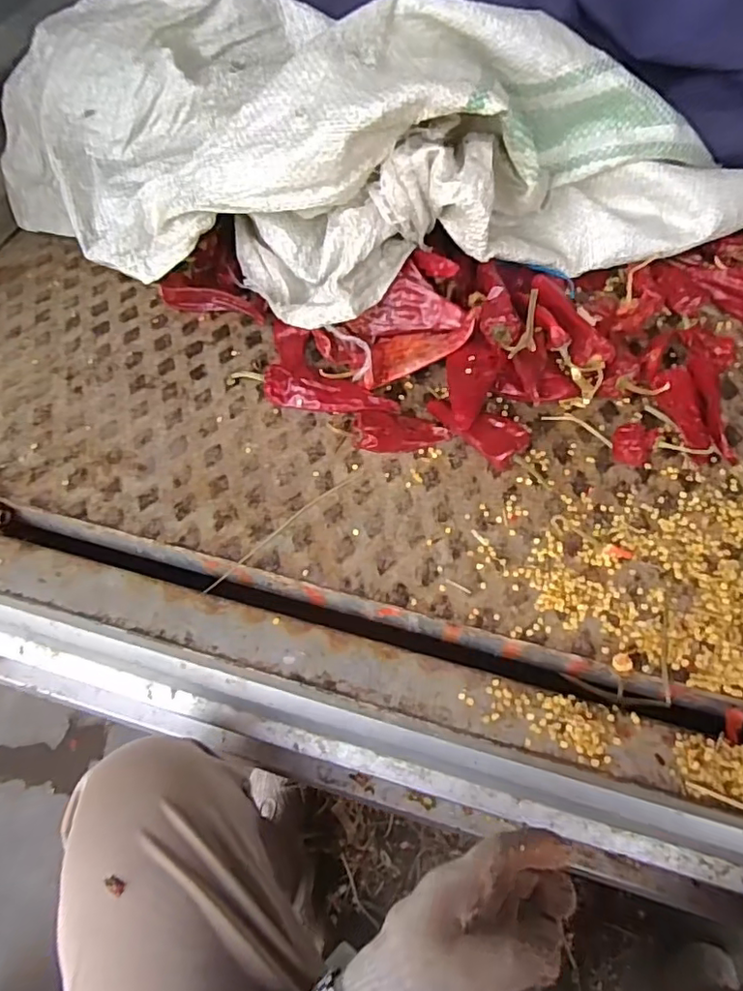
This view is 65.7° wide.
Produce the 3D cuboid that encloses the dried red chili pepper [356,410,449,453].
[{"bbox_3d":[0.020,-0.041,0.378,0.059,0.019,0.033,0,59,2],"label":"dried red chili pepper"}]

